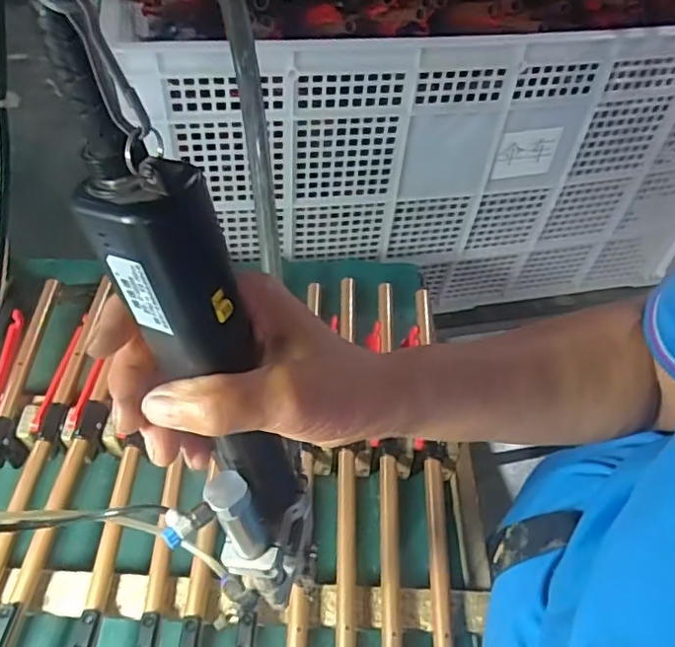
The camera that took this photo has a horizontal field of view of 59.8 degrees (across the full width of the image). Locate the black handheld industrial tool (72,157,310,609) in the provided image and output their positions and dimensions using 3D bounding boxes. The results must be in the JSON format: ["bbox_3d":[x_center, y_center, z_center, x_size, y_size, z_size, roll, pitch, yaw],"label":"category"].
[{"bbox_3d":[-0.045,0.039,0.250,0.033,0.229,0.051,24,50,33],"label":"black handheld industrial tool"}]

